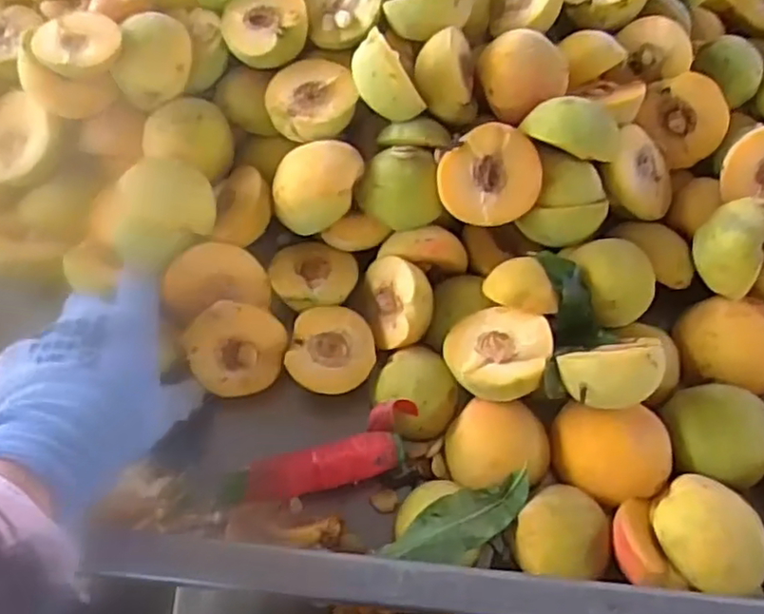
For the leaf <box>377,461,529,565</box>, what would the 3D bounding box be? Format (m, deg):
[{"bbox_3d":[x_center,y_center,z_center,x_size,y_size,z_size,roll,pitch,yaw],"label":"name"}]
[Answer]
[{"bbox_3d":[0.046,0.117,0.376,0.089,0.010,0.031,-31,66,-18],"label":"leaf"}]

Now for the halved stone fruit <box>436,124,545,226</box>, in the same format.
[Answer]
[{"bbox_3d":[0.066,-0.082,0.432,0.062,0.031,0.057,-39,103,1],"label":"halved stone fruit"}]

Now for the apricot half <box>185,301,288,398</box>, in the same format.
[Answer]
[{"bbox_3d":[-0.090,0.027,0.430,0.056,0.029,0.055,-5,88,-5],"label":"apricot half"}]

